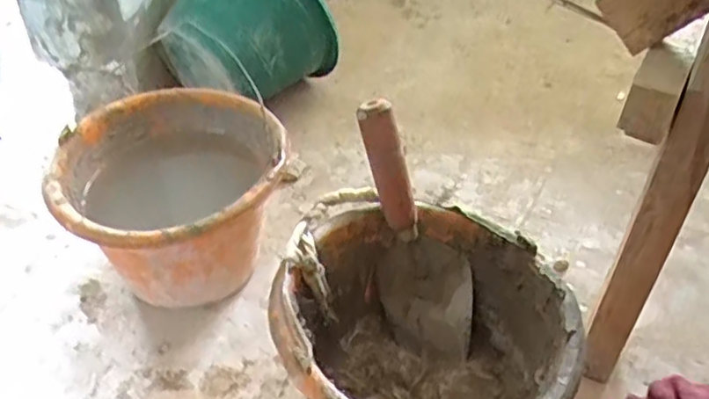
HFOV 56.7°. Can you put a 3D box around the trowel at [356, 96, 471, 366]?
[{"bbox_3d":[0.055,0.030,0.642,0.087,0.277,0.065,-2,28,33],"label":"trowel"}]

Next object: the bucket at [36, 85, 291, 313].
[{"bbox_3d":[-0.200,0.003,0.768,0.260,0.182,0.263,0,41,0],"label":"bucket"}]

